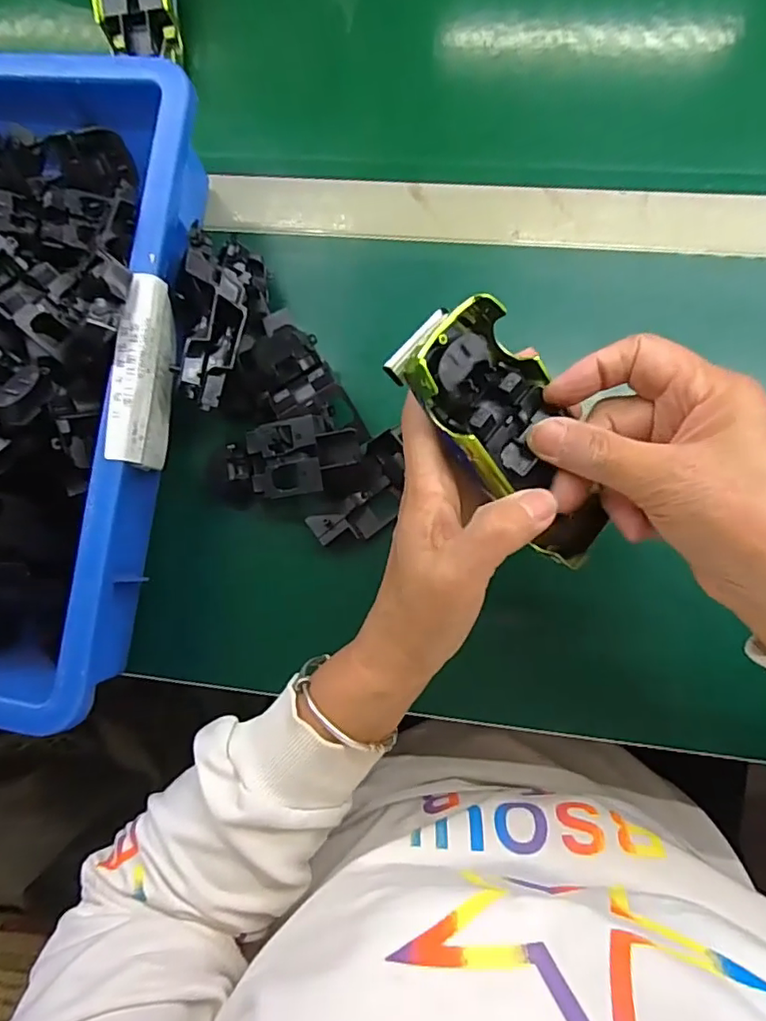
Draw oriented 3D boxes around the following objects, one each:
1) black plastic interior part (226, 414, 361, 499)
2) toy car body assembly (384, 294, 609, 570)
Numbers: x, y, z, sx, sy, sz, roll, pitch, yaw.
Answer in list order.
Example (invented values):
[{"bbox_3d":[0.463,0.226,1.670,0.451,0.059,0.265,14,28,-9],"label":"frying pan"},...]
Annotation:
[{"bbox_3d":[-0.055,-0.031,0.333,0.081,0.024,0.043,-8,84,4],"label":"black plastic interior part"},{"bbox_3d":[0.061,-0.029,0.258,0.053,0.031,0.132,-36,106,1],"label":"toy car body assembly"}]

